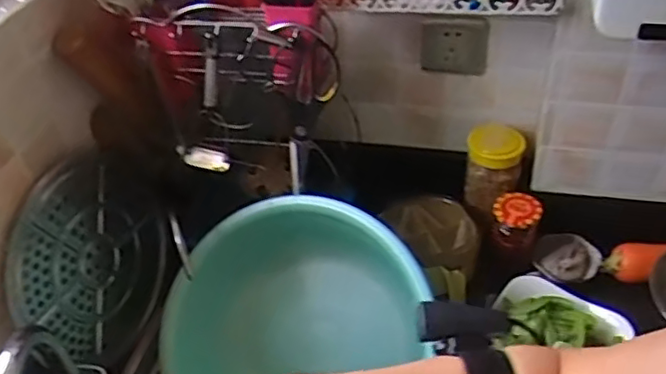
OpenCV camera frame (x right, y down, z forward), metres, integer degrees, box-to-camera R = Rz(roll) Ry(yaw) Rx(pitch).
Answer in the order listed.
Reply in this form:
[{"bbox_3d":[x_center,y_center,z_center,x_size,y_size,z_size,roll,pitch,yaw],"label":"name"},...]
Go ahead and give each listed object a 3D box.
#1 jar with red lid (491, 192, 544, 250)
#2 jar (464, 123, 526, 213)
[{"bbox_3d":[0.265,0.049,0.919,0.066,0.059,0.056,4,42,10],"label":"jar with red lid"},{"bbox_3d":[0.243,-0.032,0.962,0.077,0.104,0.086,4,42,10],"label":"jar"}]

